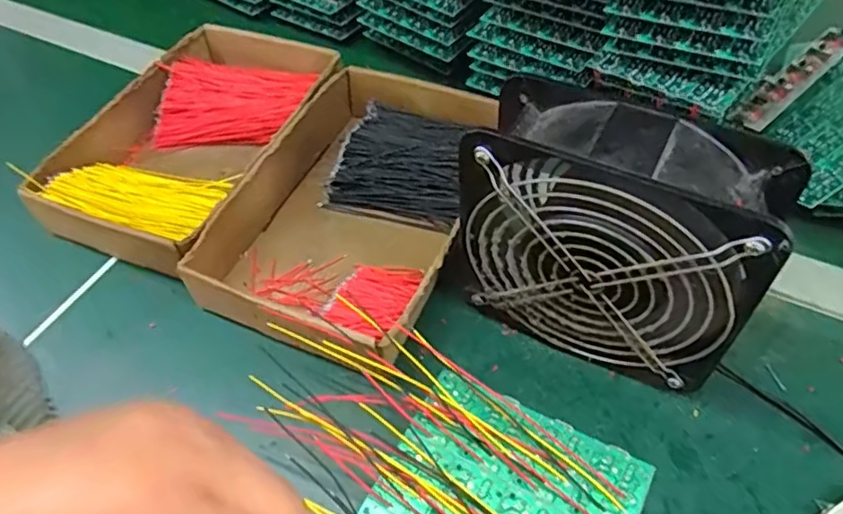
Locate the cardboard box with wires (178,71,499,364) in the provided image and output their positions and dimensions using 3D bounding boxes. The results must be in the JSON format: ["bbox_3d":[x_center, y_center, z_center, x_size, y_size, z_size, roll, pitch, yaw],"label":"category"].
[{"bbox_3d":[-0.041,-0.044,0.438,0.156,0.047,0.244,13,53,16],"label":"cardboard box with wires"}]

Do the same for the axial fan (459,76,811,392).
[{"bbox_3d":[0.099,-0.007,0.332,0.151,0.150,0.063,22,57,19],"label":"axial fan"}]

